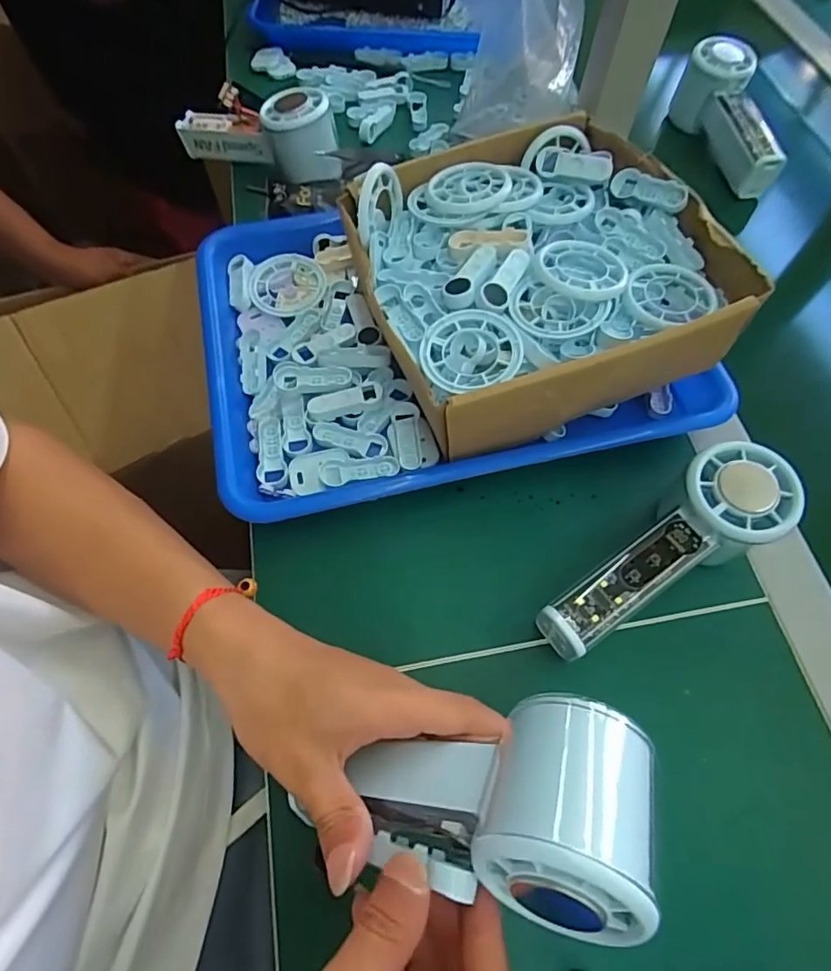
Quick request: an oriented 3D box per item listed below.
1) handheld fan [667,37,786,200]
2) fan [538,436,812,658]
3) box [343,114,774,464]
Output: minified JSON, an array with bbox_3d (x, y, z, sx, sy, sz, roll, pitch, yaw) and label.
[{"bbox_3d":[0.281,-0.325,0.479,0.050,0.066,0.138,-3,63,-3],"label":"handheld fan"},{"bbox_3d":[0.135,0.039,0.299,0.156,0.050,0.055,-36,69,-3],"label":"fan"},{"bbox_3d":[0.076,-0.130,0.358,0.211,0.091,0.206,-17,65,-10],"label":"box"}]

